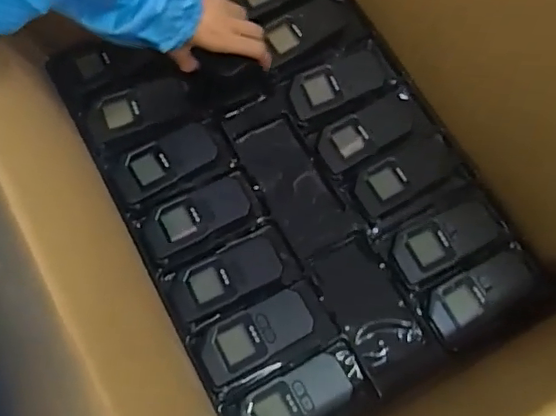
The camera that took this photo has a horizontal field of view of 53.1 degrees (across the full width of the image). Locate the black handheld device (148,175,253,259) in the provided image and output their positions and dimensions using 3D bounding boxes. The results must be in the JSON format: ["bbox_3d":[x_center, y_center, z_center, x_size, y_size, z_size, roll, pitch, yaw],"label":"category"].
[{"bbox_3d":[-0.085,0.007,0.604,0.117,0.016,0.051,-28,74,-11],"label":"black handheld device"}]

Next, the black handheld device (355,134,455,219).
[{"bbox_3d":[0.141,-0.038,0.626,0.119,0.025,0.062,-27,73,-11],"label":"black handheld device"}]

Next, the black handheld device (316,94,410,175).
[{"bbox_3d":[0.103,-0.088,0.639,0.119,0.020,0.055,-31,74,-12],"label":"black handheld device"}]

